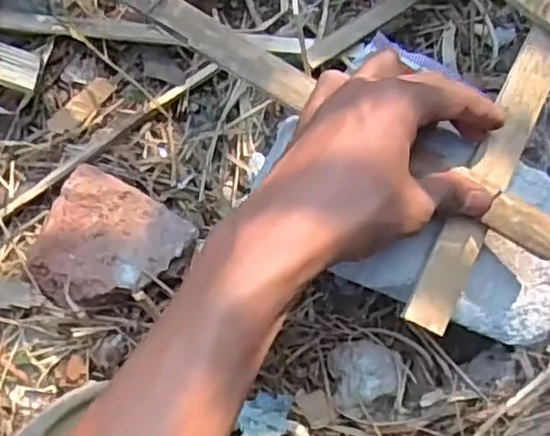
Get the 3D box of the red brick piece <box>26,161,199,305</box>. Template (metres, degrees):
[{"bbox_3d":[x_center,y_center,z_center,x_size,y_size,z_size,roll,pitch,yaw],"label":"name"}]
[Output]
[{"bbox_3d":[-0.102,0.018,0.408,0.080,0.034,0.078,30,86,2],"label":"red brick piece"}]

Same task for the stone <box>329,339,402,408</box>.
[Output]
[{"bbox_3d":[0.058,0.097,0.427,0.039,0.024,0.038,1,84,-8],"label":"stone"}]

